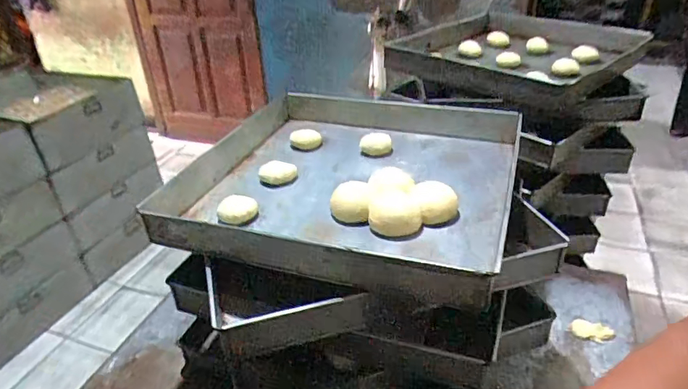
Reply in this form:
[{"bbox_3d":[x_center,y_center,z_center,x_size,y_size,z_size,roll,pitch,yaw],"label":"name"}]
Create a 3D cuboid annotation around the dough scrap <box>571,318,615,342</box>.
[{"bbox_3d":[0.409,0.224,0.799,0.063,0.010,0.034,8,32,19],"label":"dough scrap"}]

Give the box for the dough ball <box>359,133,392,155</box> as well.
[{"bbox_3d":[0.057,-0.093,0.871,0.056,0.031,0.045,1,31,6],"label":"dough ball"}]

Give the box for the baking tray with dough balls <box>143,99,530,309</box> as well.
[{"bbox_3d":[0.014,-0.030,0.783,0.482,0.066,0.478,7,33,16],"label":"baking tray with dough balls"}]

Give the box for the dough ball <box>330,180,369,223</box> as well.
[{"bbox_3d":[0.011,0.011,0.694,0.061,0.032,0.068,-2,31,2],"label":"dough ball"}]

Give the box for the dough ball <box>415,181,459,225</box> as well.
[{"bbox_3d":[0.136,0.010,0.696,0.066,0.032,0.067,-2,31,2],"label":"dough ball"}]

